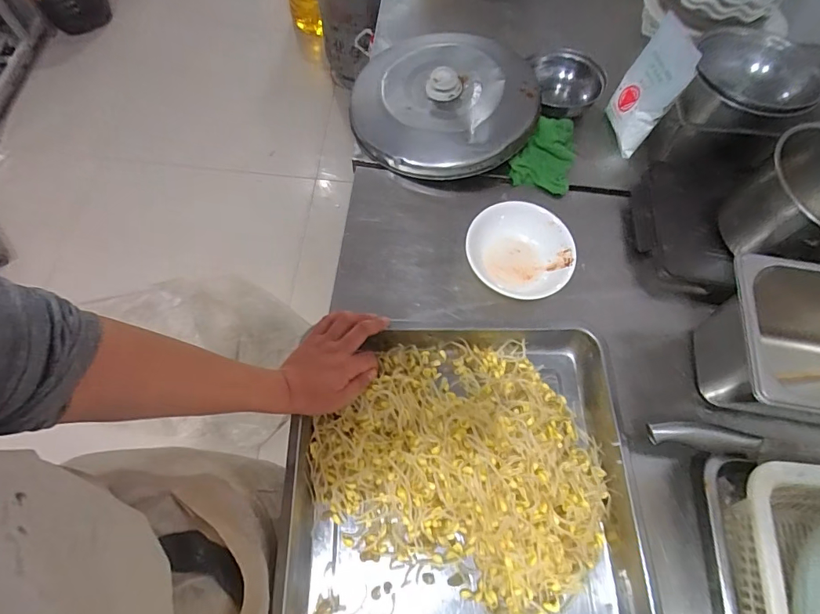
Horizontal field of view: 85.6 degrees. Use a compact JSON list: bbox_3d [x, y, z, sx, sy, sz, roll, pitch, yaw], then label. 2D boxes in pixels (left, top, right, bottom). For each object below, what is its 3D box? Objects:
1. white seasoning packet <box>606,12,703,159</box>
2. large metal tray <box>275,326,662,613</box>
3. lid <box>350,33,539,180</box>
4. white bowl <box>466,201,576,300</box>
[{"bbox_3d":[0.393,-0.365,0.739,0.031,0.183,0.111,-4,58,-21],"label":"white seasoning packet"},{"bbox_3d":[0.067,0.307,0.476,0.410,0.066,0.584,-1,66,-3],"label":"large metal tray"},{"bbox_3d":[0.051,-0.355,0.742,0.297,0.056,0.316,-5,67,-5],"label":"lid"},{"bbox_3d":[0.162,-0.077,0.642,0.136,0.054,0.147,1,66,-3],"label":"white bowl"}]

